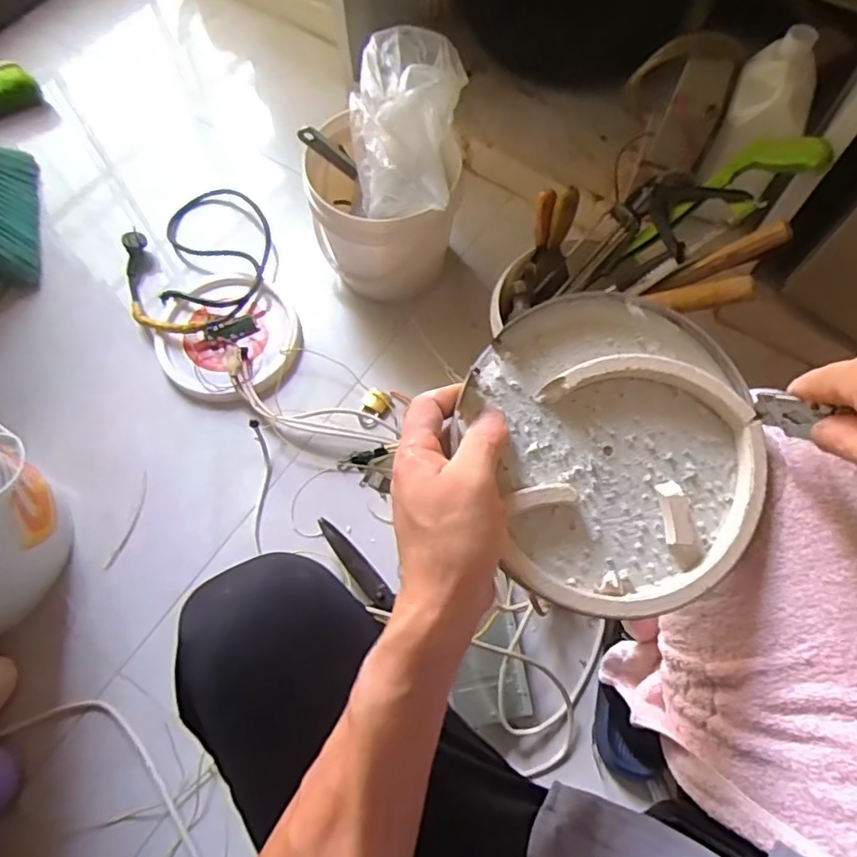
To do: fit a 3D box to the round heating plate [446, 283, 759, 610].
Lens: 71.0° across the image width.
[{"bbox_3d":[0.118,0.010,0.371,0.181,0.021,0.188,1,81,-8],"label":"round heating plate"}]

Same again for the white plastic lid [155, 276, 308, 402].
[{"bbox_3d":[-0.324,-0.155,0.966,0.222,0.022,0.238,0,67,-1],"label":"white plastic lid"}]

